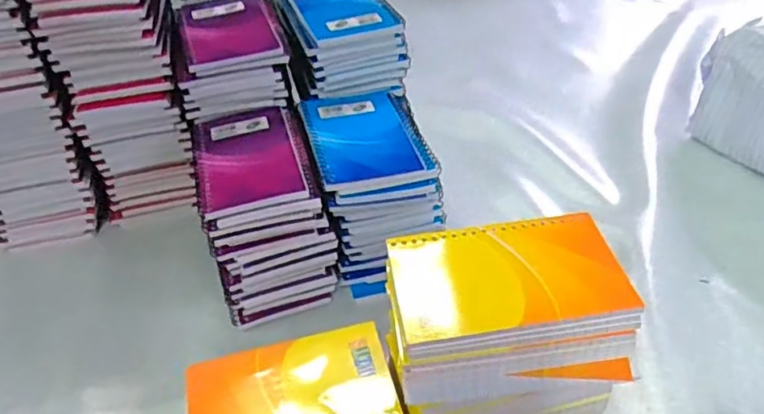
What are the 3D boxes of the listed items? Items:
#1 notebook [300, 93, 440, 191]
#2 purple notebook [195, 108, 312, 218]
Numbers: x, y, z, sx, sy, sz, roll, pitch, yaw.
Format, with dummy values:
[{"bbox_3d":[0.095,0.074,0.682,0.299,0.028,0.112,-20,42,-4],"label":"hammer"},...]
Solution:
[{"bbox_3d":[-0.012,-0.068,0.520,0.099,0.007,0.141,-12,41,-9],"label":"notebook"},{"bbox_3d":[-0.112,-0.045,0.505,0.084,0.011,0.133,-13,41,-10],"label":"purple notebook"}]

